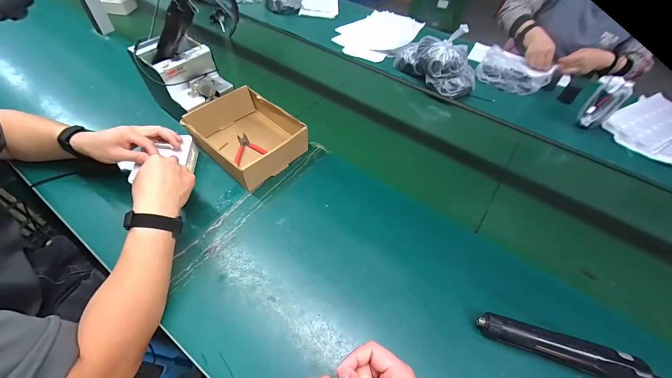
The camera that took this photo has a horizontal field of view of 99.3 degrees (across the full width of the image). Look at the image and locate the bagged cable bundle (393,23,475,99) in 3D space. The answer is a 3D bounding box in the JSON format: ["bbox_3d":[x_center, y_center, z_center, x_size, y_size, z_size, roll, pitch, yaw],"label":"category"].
[{"bbox_3d":[0.301,-0.401,0.851,0.120,0.150,0.272,-31,59,-26],"label":"bagged cable bundle"}]

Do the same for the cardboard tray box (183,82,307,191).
[{"bbox_3d":[-0.193,-0.118,0.629,0.209,0.076,0.177,38,58,24],"label":"cardboard tray box"}]

